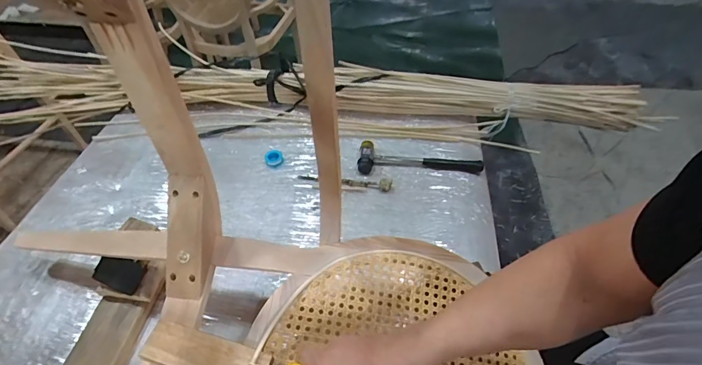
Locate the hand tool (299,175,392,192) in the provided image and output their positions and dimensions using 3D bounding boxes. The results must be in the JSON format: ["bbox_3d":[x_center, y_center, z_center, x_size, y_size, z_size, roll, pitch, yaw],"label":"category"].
[{"bbox_3d":[-0.016,-0.004,0.860,0.212,0.023,0.030,5,50,5],"label":"hand tool"}]

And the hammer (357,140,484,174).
[{"bbox_3d":[0.160,-0.059,0.889,0.283,0.033,0.076,1,49,2],"label":"hammer"}]

